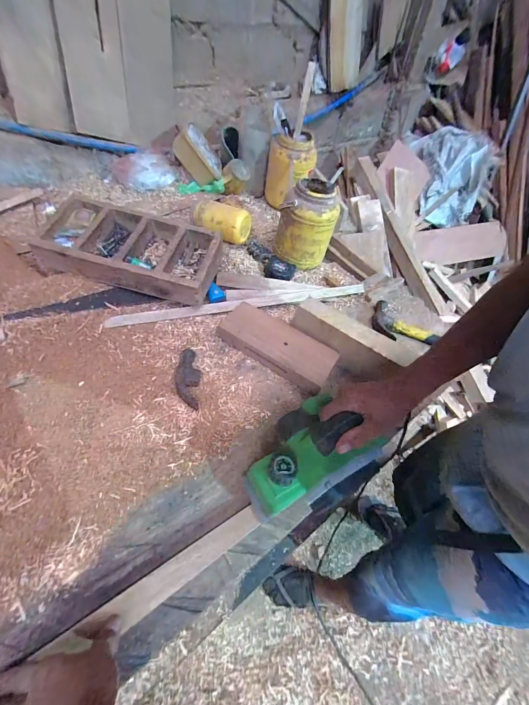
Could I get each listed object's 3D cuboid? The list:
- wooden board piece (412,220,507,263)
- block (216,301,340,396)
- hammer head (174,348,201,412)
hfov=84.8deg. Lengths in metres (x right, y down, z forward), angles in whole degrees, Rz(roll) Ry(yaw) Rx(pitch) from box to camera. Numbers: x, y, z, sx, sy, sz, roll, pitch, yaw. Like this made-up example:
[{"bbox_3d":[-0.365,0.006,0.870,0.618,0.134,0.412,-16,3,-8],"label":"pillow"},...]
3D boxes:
[{"bbox_3d":[1.020,-0.566,1.503,0.602,0.031,0.184,-12,96,-14],"label":"wooden board piece"},{"bbox_3d":[0.031,-0.023,0.643,0.253,0.047,0.111,28,54,18],"label":"block"},{"bbox_3d":[-0.152,0.052,0.577,0.045,0.025,0.127,-4,64,-8],"label":"hammer head"}]

